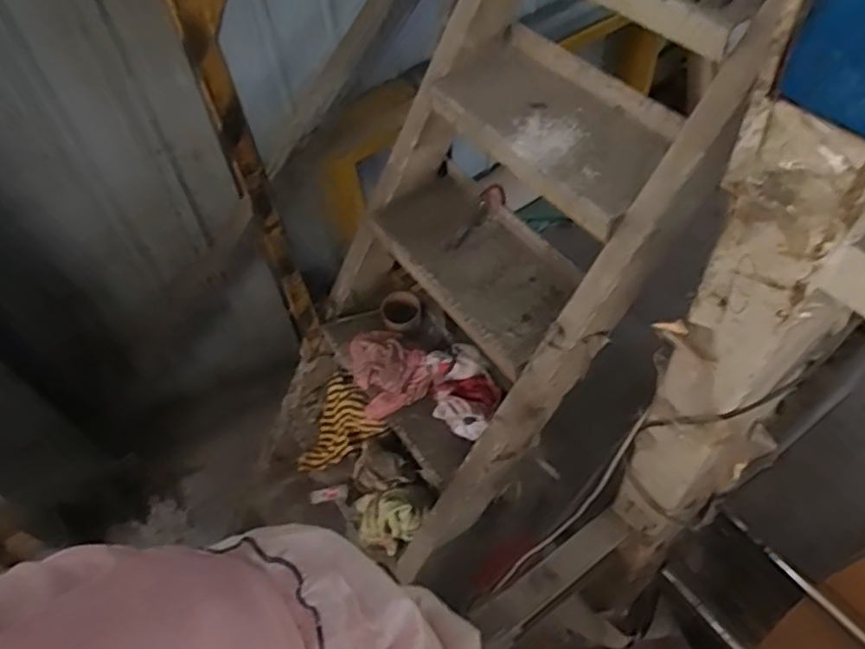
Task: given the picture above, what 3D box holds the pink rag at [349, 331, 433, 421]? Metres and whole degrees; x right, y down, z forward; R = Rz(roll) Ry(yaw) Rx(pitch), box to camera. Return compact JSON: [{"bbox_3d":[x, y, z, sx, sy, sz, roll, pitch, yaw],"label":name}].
[{"bbox_3d":[-0.085,0.089,1.265,0.143,0.080,0.164,-16,54,-6],"label":"pink rag"}]

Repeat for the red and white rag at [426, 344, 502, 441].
[{"bbox_3d":[0.058,0.123,1.160,0.123,0.096,0.159,-7,53,1],"label":"red and white rag"}]

